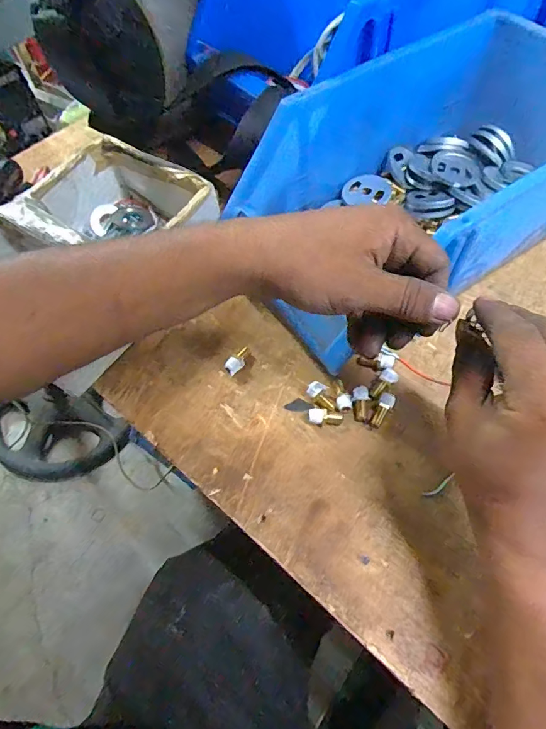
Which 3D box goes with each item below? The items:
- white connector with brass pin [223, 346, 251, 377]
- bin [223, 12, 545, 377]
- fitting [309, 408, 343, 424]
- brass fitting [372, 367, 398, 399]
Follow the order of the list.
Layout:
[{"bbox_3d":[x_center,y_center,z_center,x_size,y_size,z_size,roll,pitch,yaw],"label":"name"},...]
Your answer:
[{"bbox_3d":[-0.030,-0.004,0.377,0.013,0.014,0.031,33,68,20],"label":"white connector with brass pin"},{"bbox_3d":[0.139,-0.163,0.390,0.311,0.129,0.194,-31,63,-13],"label":"bin"},{"bbox_3d":[0.043,0.043,0.346,0.027,0.014,0.010,0,61,4],"label":"fitting"},{"bbox_3d":[0.093,0.017,0.358,0.013,0.012,0.031,35,69,21],"label":"brass fitting"}]

